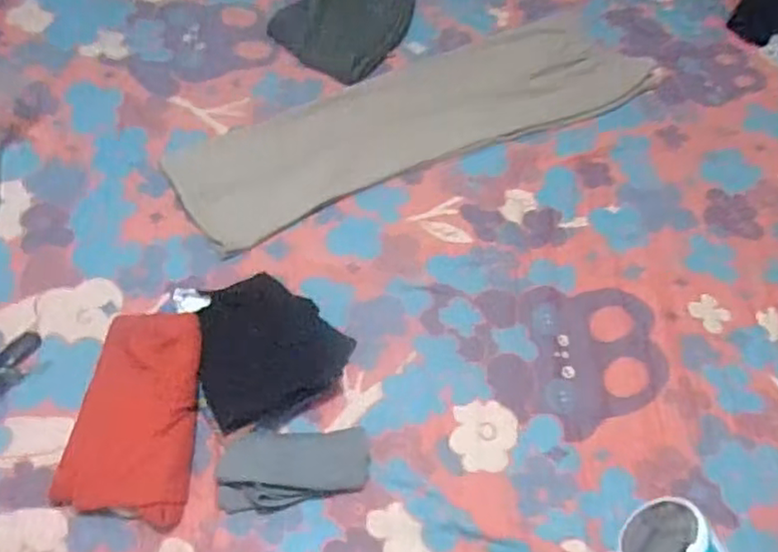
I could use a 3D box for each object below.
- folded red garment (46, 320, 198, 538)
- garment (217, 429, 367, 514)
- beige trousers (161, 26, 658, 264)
[{"bbox_3d":[-0.313,0.170,0.820,0.145,0.028,0.250,7,68,-1],"label":"folded red garment"},{"bbox_3d":[-0.120,0.244,0.828,0.187,0.029,0.094,-3,59,-7],"label":"garment"},{"bbox_3d":[0.068,-0.297,1.183,0.909,0.026,0.239,-25,64,-18],"label":"beige trousers"}]

